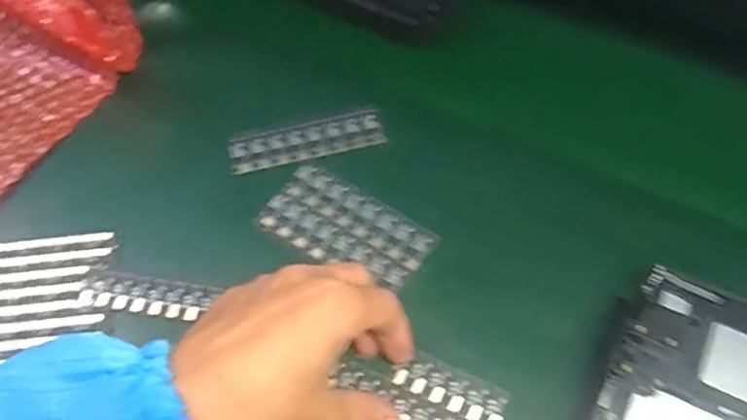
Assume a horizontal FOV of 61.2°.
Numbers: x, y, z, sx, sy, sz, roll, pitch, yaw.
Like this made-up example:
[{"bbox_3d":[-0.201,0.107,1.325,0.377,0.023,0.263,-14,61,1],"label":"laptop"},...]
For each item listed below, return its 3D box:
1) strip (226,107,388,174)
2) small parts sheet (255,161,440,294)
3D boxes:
[{"bbox_3d":[-0.042,-0.044,0.397,0.096,0.005,0.028,-10,61,-5],"label":"strip"},{"bbox_3d":[-0.016,0.012,0.366,0.095,0.007,0.049,28,65,16],"label":"small parts sheet"}]

